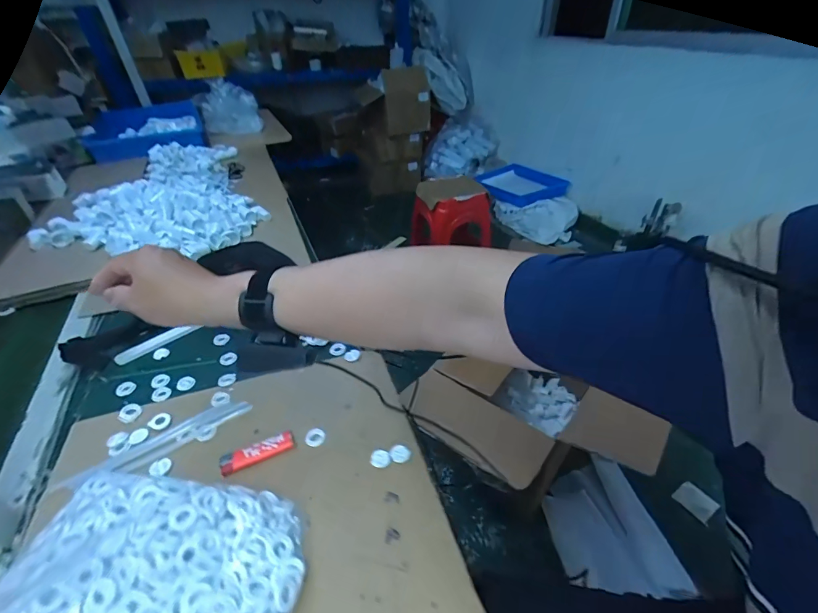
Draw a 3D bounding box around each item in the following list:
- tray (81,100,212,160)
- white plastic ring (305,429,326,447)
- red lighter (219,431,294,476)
[{"bbox_3d":[-0.992,-0.684,1.432,0.370,0.078,0.456,-21,42,-21],"label":"tray"},{"bbox_3d":[-0.114,0.160,0.462,0.023,0.004,0.023,-1,38,1],"label":"white plastic ring"},{"bbox_3d":[-0.178,0.172,0.444,0.082,0.009,0.025,-18,41,-20],"label":"red lighter"}]

